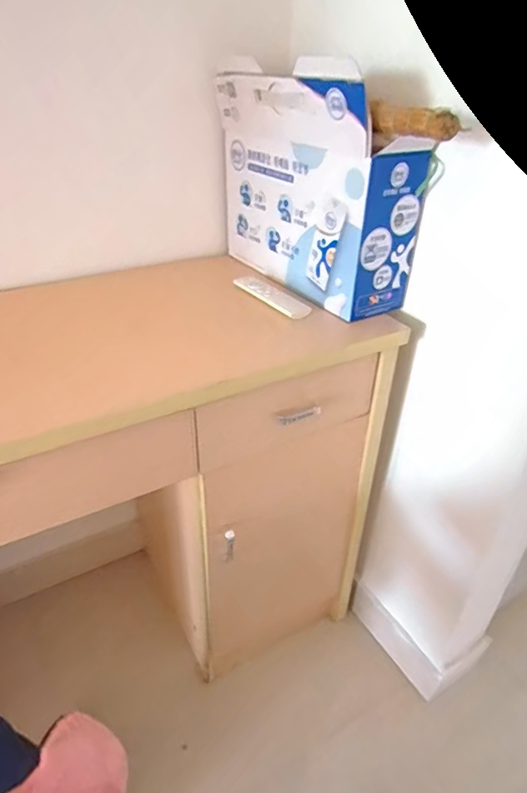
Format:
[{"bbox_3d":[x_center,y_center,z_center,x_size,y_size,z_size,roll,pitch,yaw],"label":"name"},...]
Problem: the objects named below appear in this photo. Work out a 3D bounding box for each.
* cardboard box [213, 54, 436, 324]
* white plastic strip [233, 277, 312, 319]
[{"bbox_3d":[0.068,-0.302,0.737,0.128,0.273,0.355,-19,40,-29],"label":"cardboard box"},{"bbox_3d":[0.008,-0.153,0.753,0.037,0.019,0.151,-23,41,-33],"label":"white plastic strip"}]

